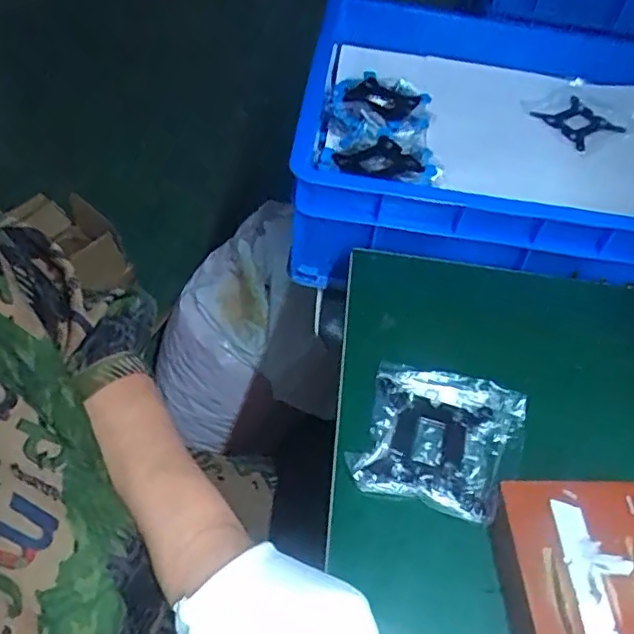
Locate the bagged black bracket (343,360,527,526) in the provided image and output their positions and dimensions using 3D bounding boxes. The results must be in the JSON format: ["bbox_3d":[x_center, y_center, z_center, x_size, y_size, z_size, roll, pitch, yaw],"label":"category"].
[{"bbox_3d":[0.091,0.087,0.427,0.113,0.012,0.105,16,49,5],"label":"bagged black bracket"}]

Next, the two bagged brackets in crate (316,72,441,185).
[{"bbox_3d":[0.064,-0.195,0.632,0.114,0.039,0.193,7,49,-2],"label":"two bagged brackets in crate"}]

